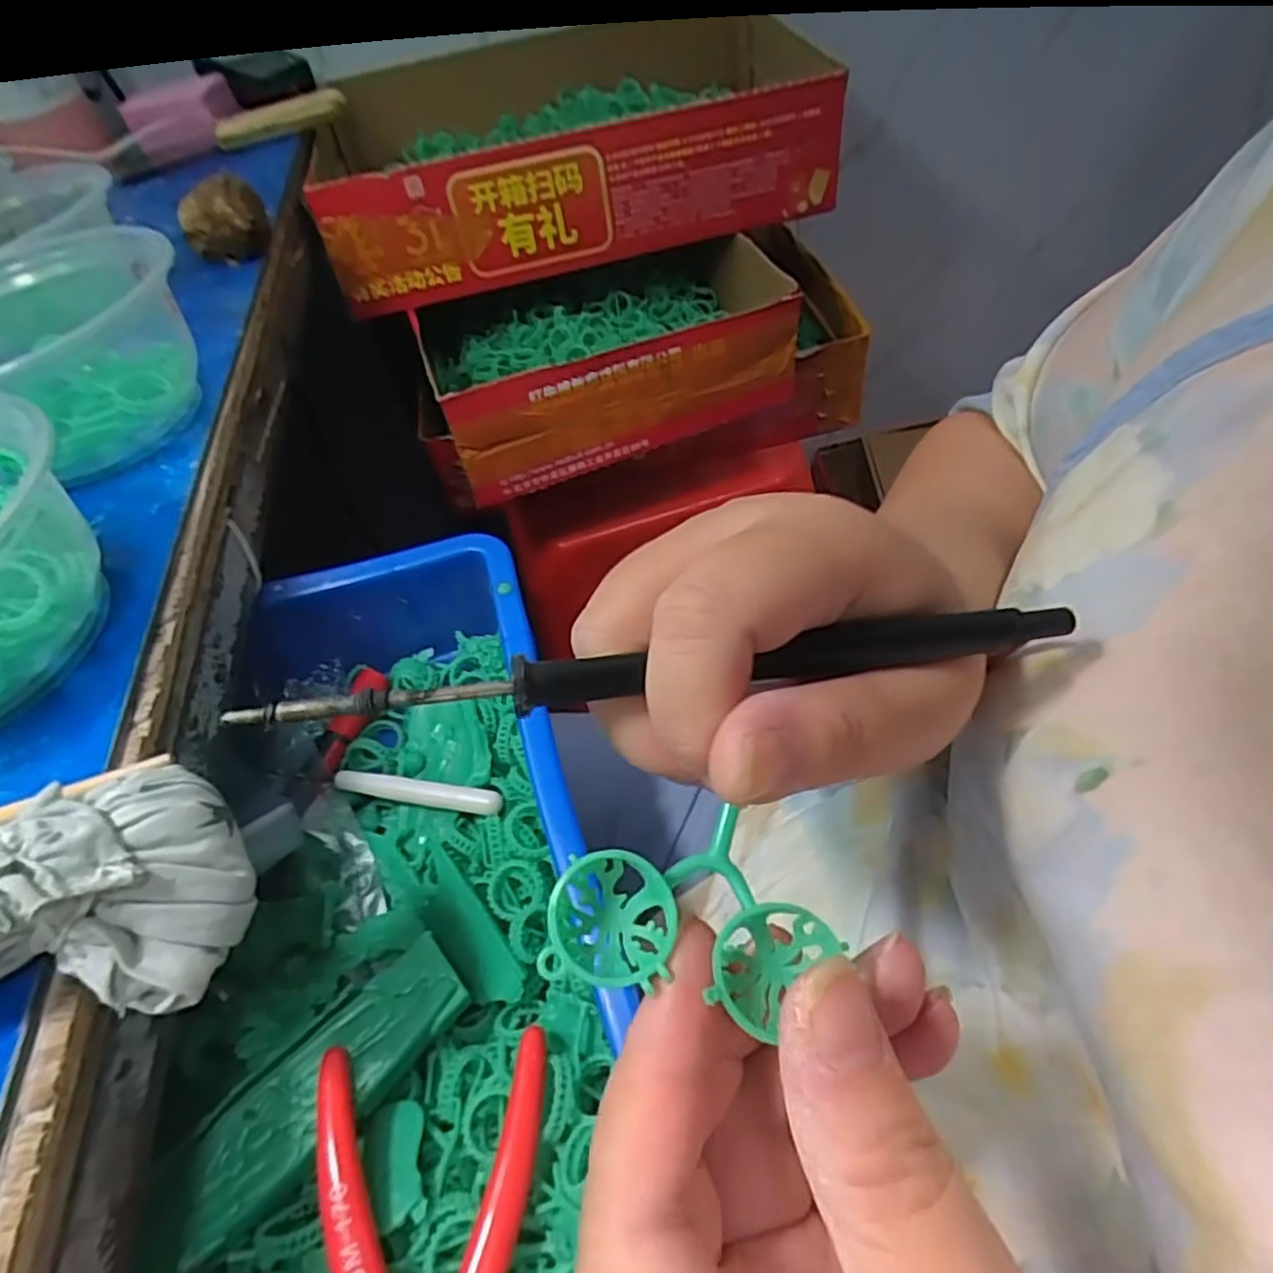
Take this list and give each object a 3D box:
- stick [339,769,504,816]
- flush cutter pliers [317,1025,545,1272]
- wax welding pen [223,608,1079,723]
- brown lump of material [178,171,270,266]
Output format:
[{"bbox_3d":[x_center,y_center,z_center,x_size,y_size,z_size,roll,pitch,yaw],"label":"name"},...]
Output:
[{"bbox_3d":[-0.101,0.072,0.332,0.080,0.012,0.010,4,53,13],"label":"stick"},{"bbox_3d":[-0.062,0.188,0.217,0.073,0.014,0.118,-12,51,1],"label":"flush cutter pliers"},{"bbox_3d":[0.008,0.006,0.138,0.161,0.007,0.009,-6,50,-6],"label":"wax welding pen"},{"bbox_3d":[-0.245,-0.247,0.427,0.046,0.039,0.038,-29,53,-12],"label":"brown lump of material"}]

